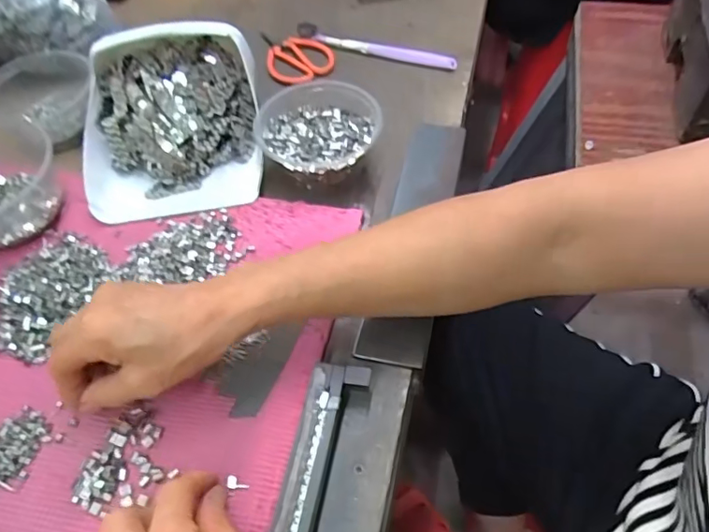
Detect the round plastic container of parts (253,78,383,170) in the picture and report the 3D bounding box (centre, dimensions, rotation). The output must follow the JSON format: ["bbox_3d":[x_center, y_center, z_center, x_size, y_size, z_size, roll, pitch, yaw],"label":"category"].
[{"bbox_3d":[-0.032,-0.115,0.477,0.105,0.046,0.095,5,56,6],"label":"round plastic container of parts"}]

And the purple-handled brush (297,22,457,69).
[{"bbox_3d":[0.020,-0.241,0.590,0.184,0.018,0.016,17,58,16],"label":"purple-handled brush"}]

